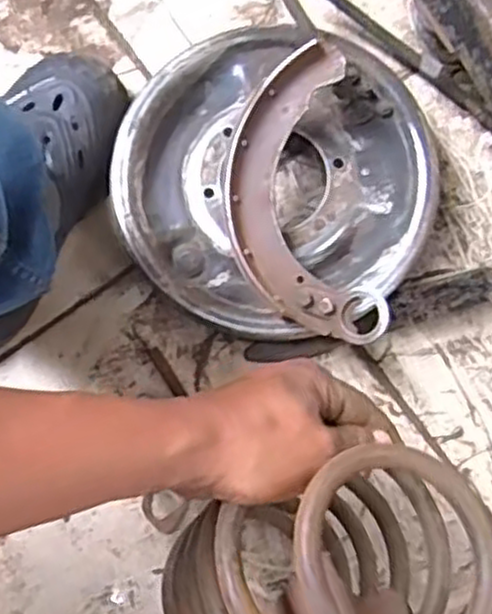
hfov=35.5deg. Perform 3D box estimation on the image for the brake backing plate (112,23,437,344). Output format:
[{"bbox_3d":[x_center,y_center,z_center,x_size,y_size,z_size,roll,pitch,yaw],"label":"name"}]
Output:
[{"bbox_3d":[0.022,-0.109,0.677,0.262,0.062,0.255,1,79,-3],"label":"brake backing plate"}]

